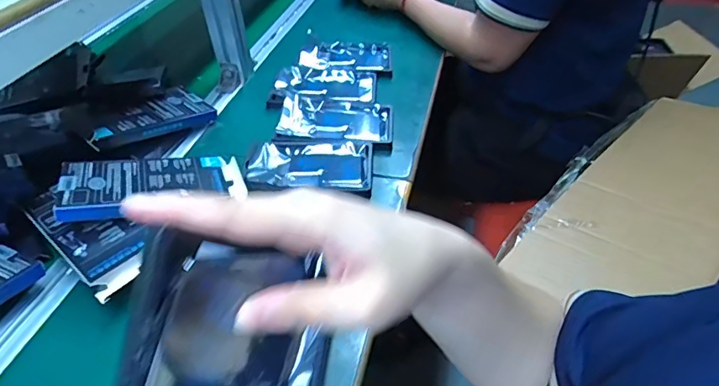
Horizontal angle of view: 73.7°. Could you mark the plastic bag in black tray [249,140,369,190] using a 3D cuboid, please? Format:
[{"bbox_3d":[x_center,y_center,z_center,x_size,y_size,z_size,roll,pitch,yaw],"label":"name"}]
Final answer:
[{"bbox_3d":[-0.061,-0.035,0.601,0.150,0.015,0.092,2,42,5],"label":"plastic bag in black tray"}]

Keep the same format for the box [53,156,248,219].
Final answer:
[{"bbox_3d":[-0.229,-0.015,0.533,0.188,0.016,0.092,-11,40,-31],"label":"box"}]

